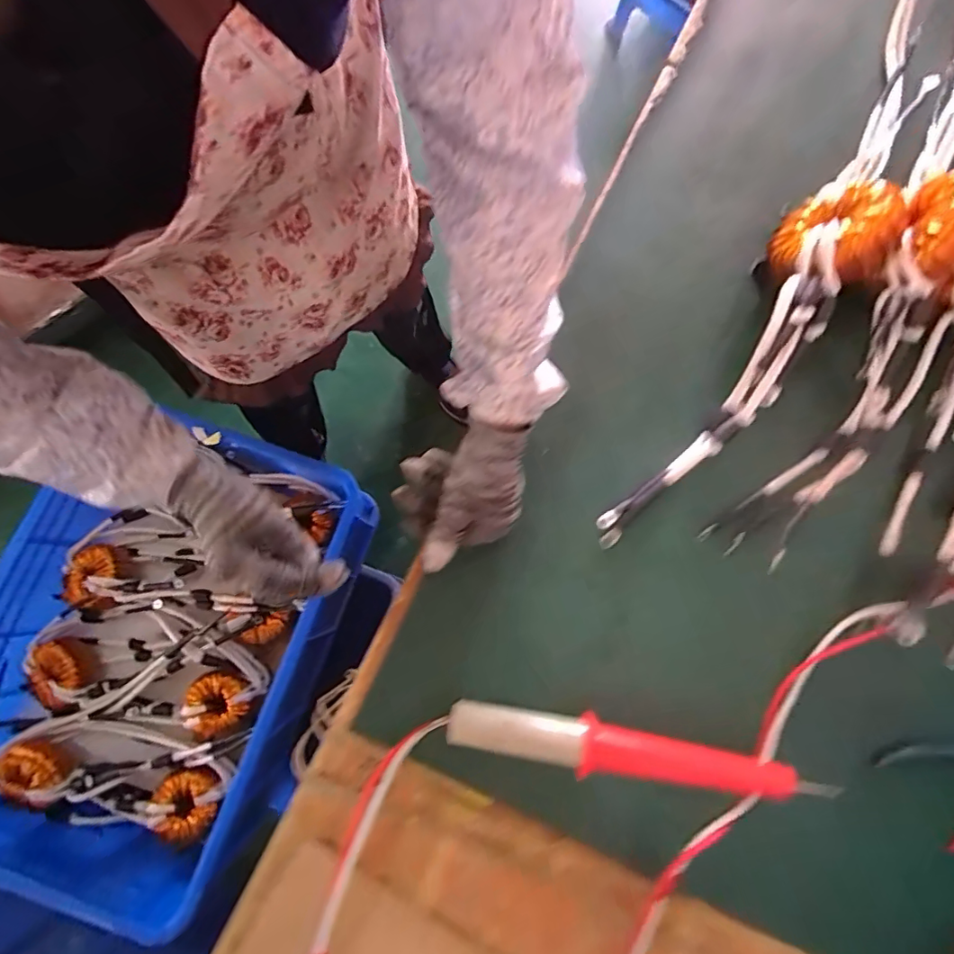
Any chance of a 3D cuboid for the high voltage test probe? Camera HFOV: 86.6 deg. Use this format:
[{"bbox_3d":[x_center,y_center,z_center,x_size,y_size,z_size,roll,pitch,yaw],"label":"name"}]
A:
[{"bbox_3d":[0.101,0.207,0.383,0.245,0.031,0.043,7,77,2],"label":"high voltage test probe"}]

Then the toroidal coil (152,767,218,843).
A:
[{"bbox_3d":[-0.400,0.452,0.698,0.078,0.037,0.081,0,76,0],"label":"toroidal coil"}]

